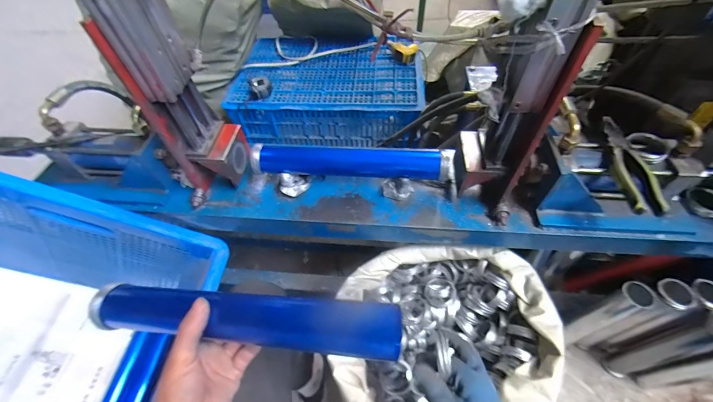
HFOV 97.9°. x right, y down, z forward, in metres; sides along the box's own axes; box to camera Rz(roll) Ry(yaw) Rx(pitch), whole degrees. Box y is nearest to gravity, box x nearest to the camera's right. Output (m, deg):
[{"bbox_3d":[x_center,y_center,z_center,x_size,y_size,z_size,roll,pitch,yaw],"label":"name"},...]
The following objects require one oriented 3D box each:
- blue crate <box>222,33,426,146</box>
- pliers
[{"bbox_3d":[-0.093,-0.392,1.105,0.619,0.189,0.382,0,51,5],"label":"blue crate"},{"bbox_3d":[0.421,-0.060,0.485,0.046,0.025,0.184,5,51,9],"label":"pliers"}]

